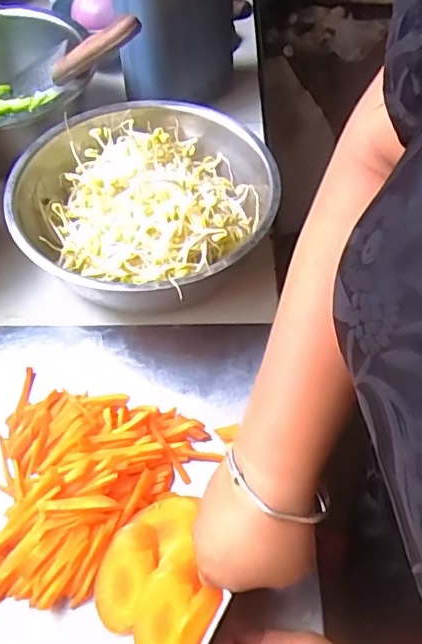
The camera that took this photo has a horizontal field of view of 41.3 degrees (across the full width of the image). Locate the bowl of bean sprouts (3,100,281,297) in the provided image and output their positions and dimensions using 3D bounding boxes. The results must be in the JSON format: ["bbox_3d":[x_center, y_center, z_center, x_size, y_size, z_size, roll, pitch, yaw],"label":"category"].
[{"bbox_3d":[-0.071,-0.142,0.574,0.248,0.089,0.236,1,54,-1],"label":"bowl of bean sprouts"}]

